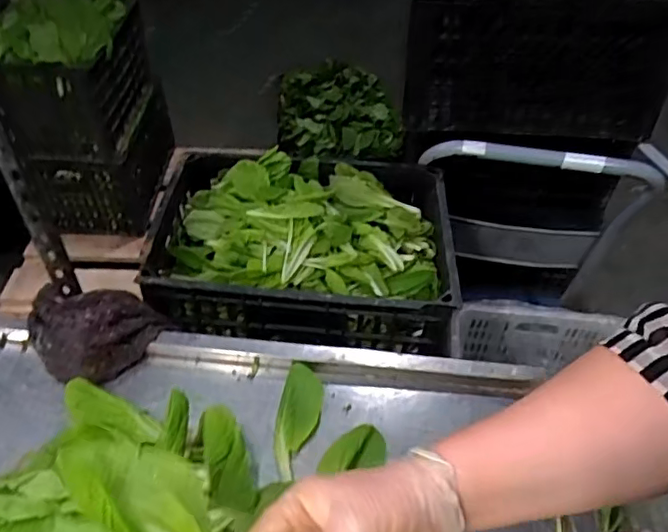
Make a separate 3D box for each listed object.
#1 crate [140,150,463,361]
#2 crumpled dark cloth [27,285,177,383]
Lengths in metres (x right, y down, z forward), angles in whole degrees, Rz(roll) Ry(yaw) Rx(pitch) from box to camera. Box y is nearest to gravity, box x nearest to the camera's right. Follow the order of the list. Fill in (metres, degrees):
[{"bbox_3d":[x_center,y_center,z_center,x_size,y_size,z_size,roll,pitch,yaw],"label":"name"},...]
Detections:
[{"bbox_3d":[-0.050,-0.047,0.967,0.475,0.187,0.328,3,47,3],"label":"crate"},{"bbox_3d":[-0.250,0.070,0.604,0.131,0.053,0.089,-4,47,-4],"label":"crumpled dark cloth"}]

